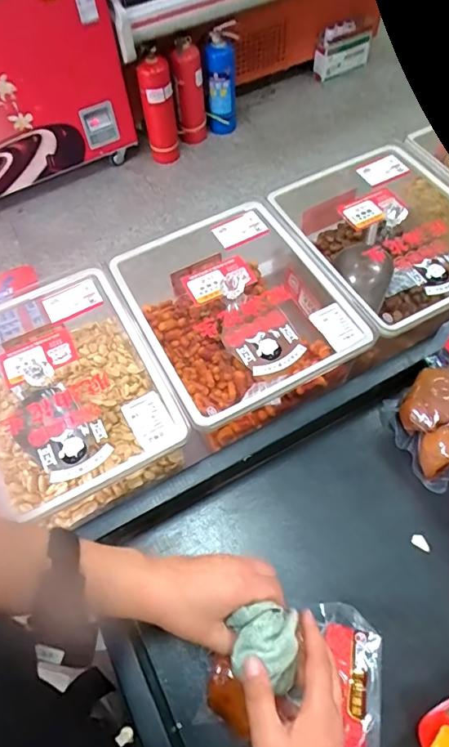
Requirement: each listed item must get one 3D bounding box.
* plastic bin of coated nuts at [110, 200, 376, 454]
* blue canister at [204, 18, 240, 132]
[{"bbox_3d":[0.026,-0.079,0.645,0.279,0.127,0.301,-24,61,-10],"label":"plastic bin of coated nuts"},{"bbox_3d":[-0.012,-1.011,1.608,0.107,0.383,0.103,-6,60,0],"label":"blue canister"}]

